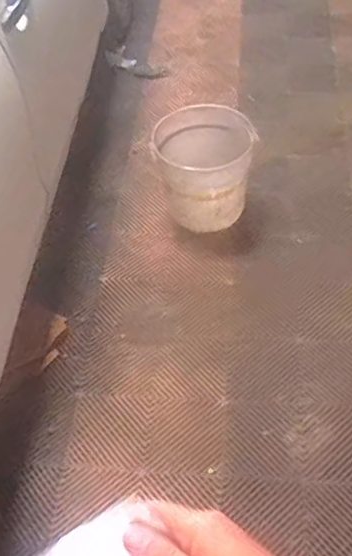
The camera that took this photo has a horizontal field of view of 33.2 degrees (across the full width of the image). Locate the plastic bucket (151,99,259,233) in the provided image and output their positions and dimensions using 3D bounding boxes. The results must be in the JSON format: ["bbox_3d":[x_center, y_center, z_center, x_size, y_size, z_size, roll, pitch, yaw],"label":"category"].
[{"bbox_3d":[0.098,-0.363,1.950,0.327,0.254,0.314,-4,54,0],"label":"plastic bucket"}]

